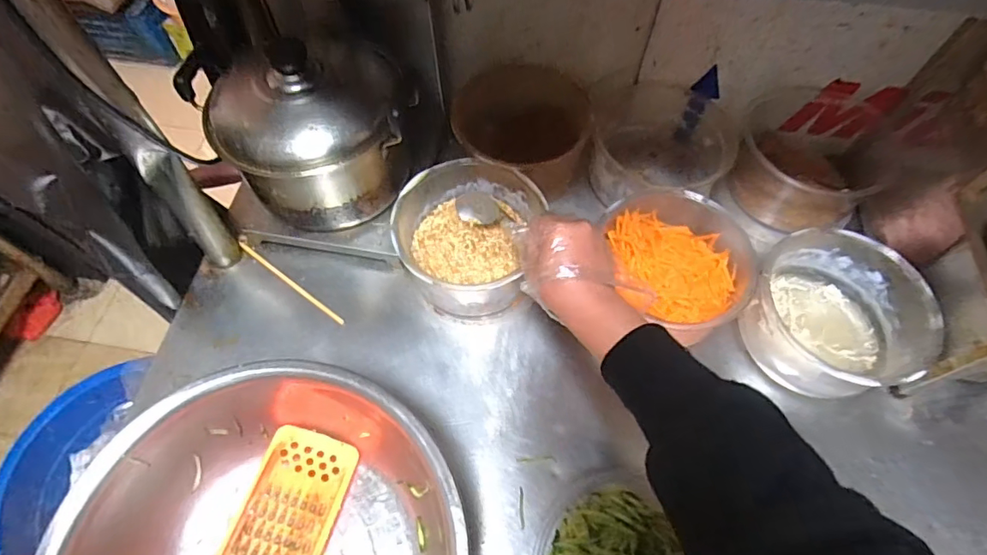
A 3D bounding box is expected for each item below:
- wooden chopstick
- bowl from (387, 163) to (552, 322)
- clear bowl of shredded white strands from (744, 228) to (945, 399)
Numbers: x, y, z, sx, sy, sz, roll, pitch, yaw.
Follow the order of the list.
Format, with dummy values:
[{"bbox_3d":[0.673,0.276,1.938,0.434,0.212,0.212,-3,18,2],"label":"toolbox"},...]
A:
[{"bbox_3d":[-0.255,0.006,0.655,0.185,0.012,0.008,34,66,17],"label":"wooden chopstick"},{"bbox_3d":[-0.034,-0.045,0.624,0.152,0.096,0.166,0,61,0],"label":"bowl"},{"bbox_3d":[0.370,0.042,0.589,0.161,0.104,0.165,0,61,0],"label":"clear bowl of shredded white strands"}]

